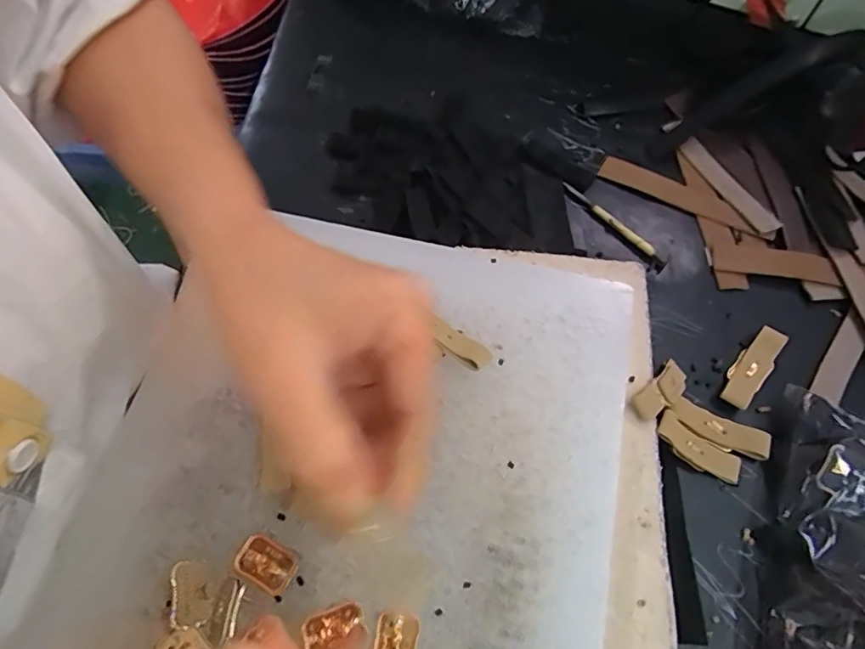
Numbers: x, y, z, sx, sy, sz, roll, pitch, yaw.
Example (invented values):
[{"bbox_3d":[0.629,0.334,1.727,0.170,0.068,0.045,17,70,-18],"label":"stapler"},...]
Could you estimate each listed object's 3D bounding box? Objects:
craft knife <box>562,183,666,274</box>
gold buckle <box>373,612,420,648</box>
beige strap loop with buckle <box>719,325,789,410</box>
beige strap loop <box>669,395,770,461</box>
[{"bbox_3d":[0.133,-0.074,0.365,0.010,0.004,0.094,-44,73,11],"label":"craft knife"},{"bbox_3d":[-0.017,0.141,0.219,0.018,0.004,0.026,9,65,5],"label":"gold buckle"},{"bbox_3d":[0.202,0.026,0.315,0.019,0.010,0.058,37,72,17],"label":"beige strap loop with buckle"},{"bbox_3d":[0.168,0.059,0.294,0.060,0.019,0.018,23,68,12],"label":"beige strap loop"}]

